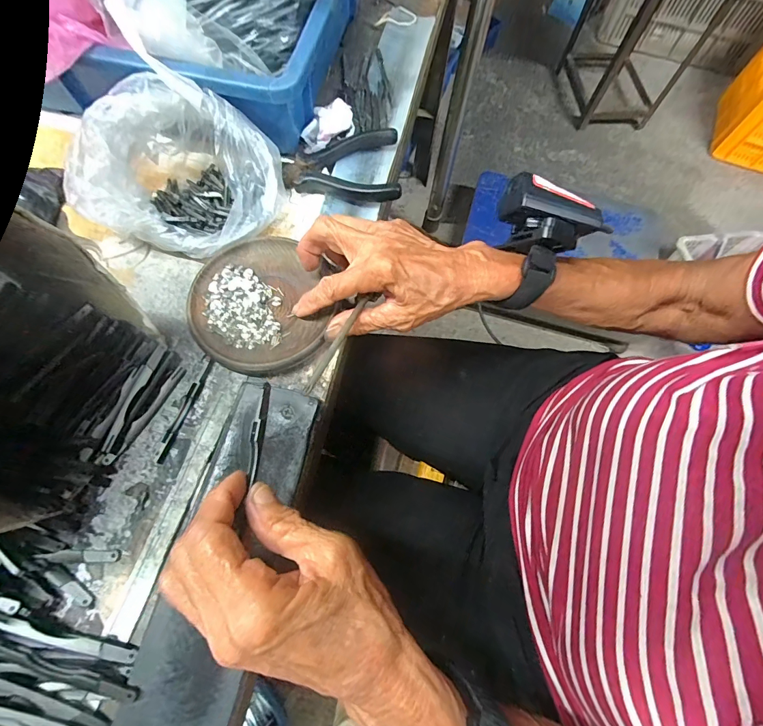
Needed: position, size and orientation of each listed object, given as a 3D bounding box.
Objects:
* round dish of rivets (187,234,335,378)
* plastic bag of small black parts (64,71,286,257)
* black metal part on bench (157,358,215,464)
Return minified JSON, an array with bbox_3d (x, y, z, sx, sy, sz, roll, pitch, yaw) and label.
[{"bbox_3d":[-0.092,-0.047,0.298,0.106,0.014,0.111,1,68,-1],"label":"round dish of rivets"},{"bbox_3d":[-0.154,-0.154,0.299,0.132,0.080,0.118,7,68,1],"label":"plastic bag of small black parts"},{"bbox_3d":[-0.141,0.031,0.272,0.009,0.005,0.078,17,69,6],"label":"black metal part on bench"}]

